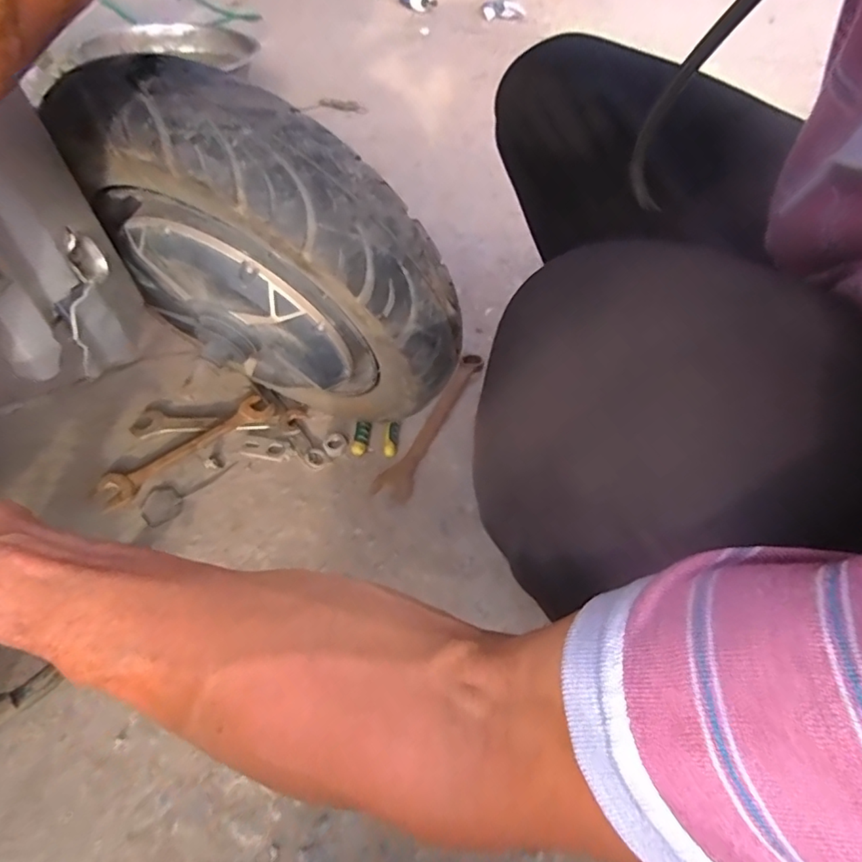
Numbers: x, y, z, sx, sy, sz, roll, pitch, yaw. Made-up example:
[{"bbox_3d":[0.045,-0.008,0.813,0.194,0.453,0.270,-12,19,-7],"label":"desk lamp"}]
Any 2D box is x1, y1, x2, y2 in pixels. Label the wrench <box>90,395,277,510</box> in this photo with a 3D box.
[{"bbox_3d":[-0.267,0.019,0.596,0.194,0.013,0.037,-35,69,-24],"label":"wrench"}]

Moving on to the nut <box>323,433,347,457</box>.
[{"bbox_3d":[-0.109,0.016,0.615,0.026,0.011,0.026,3,51,-4],"label":"nut"}]

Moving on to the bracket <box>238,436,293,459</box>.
[{"bbox_3d":[-0.185,0.020,0.611,0.061,0.007,0.022,9,51,2],"label":"bracket"}]

